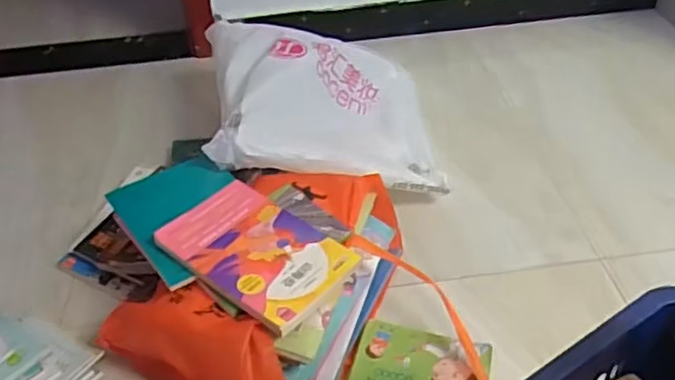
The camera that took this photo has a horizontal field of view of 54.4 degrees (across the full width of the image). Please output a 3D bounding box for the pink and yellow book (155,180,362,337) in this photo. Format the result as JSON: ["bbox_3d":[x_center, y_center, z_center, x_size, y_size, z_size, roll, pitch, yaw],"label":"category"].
[{"bbox_3d":[-0.106,0.075,0.828,0.223,0.028,0.149,27,49,29],"label":"pink and yellow book"}]

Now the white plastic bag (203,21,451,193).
[{"bbox_3d":[-0.019,-0.151,1.132,0.386,0.140,0.406,14,38,-20],"label":"white plastic bag"}]

